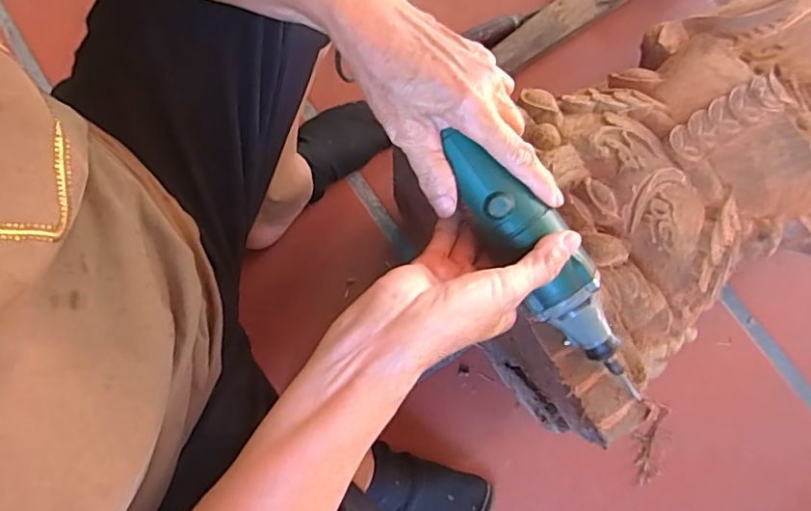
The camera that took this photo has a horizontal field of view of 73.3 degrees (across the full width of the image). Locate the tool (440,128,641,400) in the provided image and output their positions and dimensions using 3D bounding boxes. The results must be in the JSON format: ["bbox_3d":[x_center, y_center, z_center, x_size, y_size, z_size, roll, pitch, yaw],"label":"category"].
[{"bbox_3d":[0.088,0.008,0.357,0.044,0.048,0.207,-40,102,-8],"label":"tool"}]

